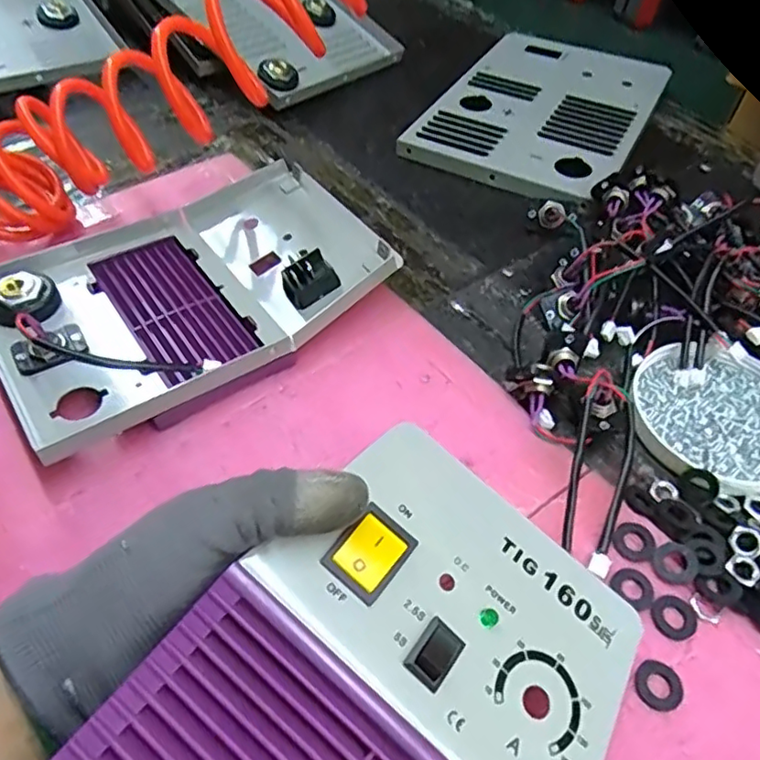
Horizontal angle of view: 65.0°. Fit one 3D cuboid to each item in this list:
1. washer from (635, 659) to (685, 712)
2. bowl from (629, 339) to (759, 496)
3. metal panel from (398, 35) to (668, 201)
[{"bbox_3d":[0.120,0.131,0.256,0.020,0.004,0.020,1,50,-1],"label":"washer"},{"bbox_3d":[0.198,0.019,0.344,0.098,0.010,0.097,1,50,-1],"label":"bowl"},{"bbox_3d":[0.155,-0.257,0.560,0.175,0.022,0.270,23,53,17],"label":"metal panel"}]

